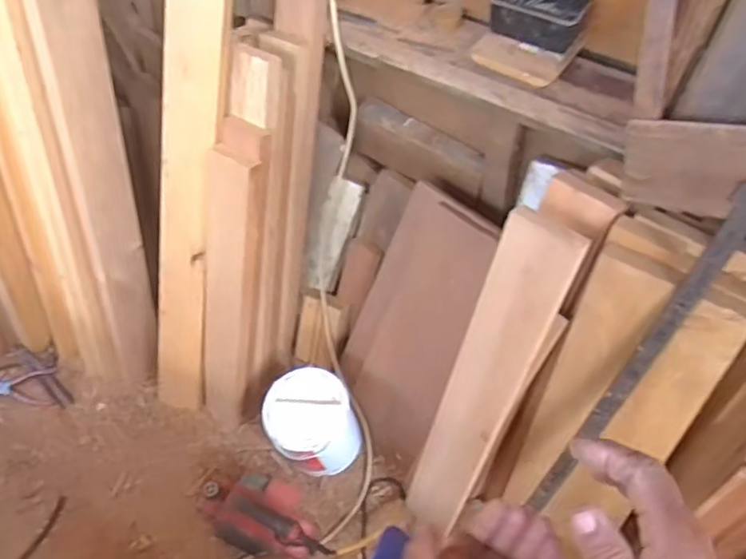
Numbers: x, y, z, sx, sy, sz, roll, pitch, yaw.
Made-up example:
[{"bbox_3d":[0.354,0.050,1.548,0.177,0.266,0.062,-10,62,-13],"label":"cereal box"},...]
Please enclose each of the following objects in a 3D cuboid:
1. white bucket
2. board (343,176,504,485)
[{"bbox_3d":[-0.129,0.321,1.338,0.183,0.197,0.180,-1,56,2],"label":"white bucket"},{"bbox_3d":[0.068,0.105,1.297,0.264,0.601,0.031,34,32,34],"label":"board"}]

